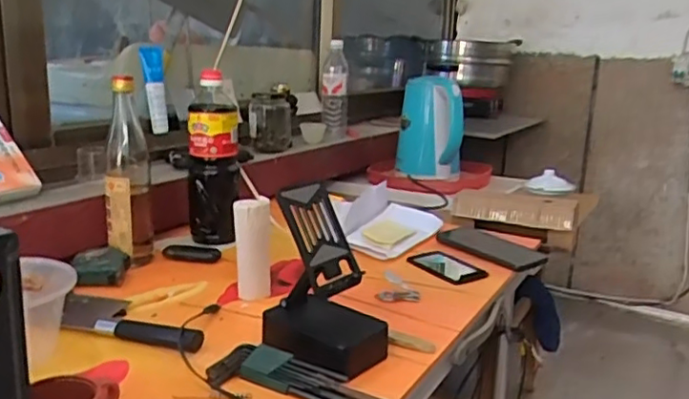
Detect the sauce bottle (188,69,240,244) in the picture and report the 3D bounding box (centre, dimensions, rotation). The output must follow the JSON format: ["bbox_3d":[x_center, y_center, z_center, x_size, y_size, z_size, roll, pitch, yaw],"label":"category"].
[{"bbox_3d":[-0.202,-0.059,0.965,0.079,0.247,0.063,-1,15,-14],"label":"sauce bottle"}]

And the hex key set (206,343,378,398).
[{"bbox_3d":[-0.043,0.165,0.586,0.184,0.022,0.051,8,15,22],"label":"hex key set"}]

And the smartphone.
[{"bbox_3d":[0.147,0.094,0.887,0.065,0.009,0.117,-6,17,-32],"label":"smartphone"}]

